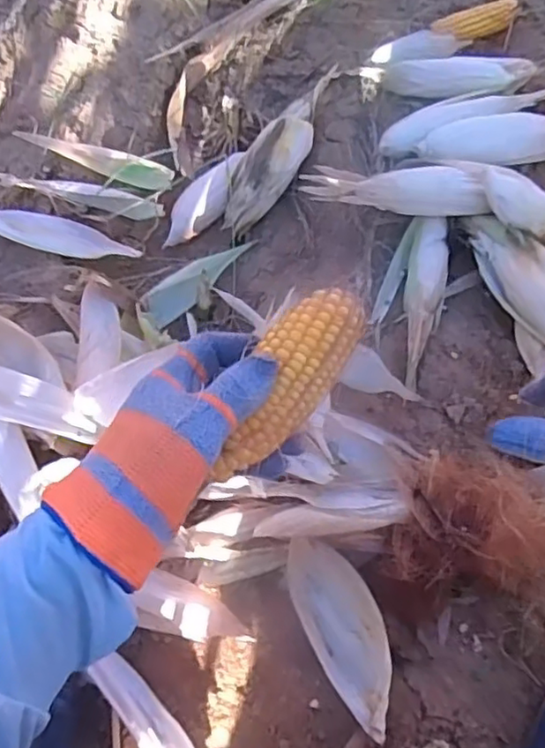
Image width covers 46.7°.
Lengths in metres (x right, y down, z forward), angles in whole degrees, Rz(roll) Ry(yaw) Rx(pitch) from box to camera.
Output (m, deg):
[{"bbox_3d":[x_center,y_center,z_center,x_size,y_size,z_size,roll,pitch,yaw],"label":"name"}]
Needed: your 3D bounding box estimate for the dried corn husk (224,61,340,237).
[{"bbox_3d":[0.014,-0.309,0.872,0.075,0.070,0.267,30,70,9],"label":"dried corn husk"}]

